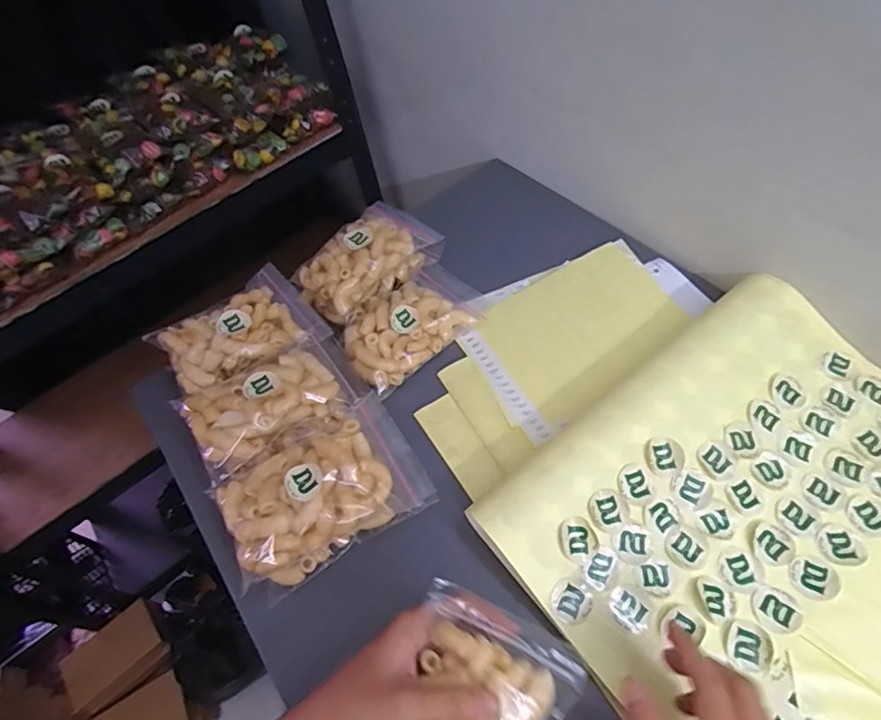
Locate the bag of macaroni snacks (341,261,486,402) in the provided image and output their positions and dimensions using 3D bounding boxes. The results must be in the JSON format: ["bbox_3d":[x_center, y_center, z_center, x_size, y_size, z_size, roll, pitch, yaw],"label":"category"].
[{"bbox_3d":[-0.028,-0.042,0.501,0.147,0.027,0.091,-40,58,-17],"label":"bag of macaroni snacks"}]

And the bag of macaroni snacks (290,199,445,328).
[{"bbox_3d":[-0.071,-0.101,0.524,0.092,0.061,0.140,28,65,27],"label":"bag of macaroni snacks"}]

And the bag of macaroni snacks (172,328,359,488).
[{"bbox_3d":[-0.140,0.032,0.431,0.128,0.041,0.091,-33,56,-12],"label":"bag of macaroni snacks"}]

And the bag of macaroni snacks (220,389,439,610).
[{"bbox_3d":[-0.087,0.099,0.397,0.141,0.058,0.100,-29,55,-9],"label":"bag of macaroni snacks"}]

